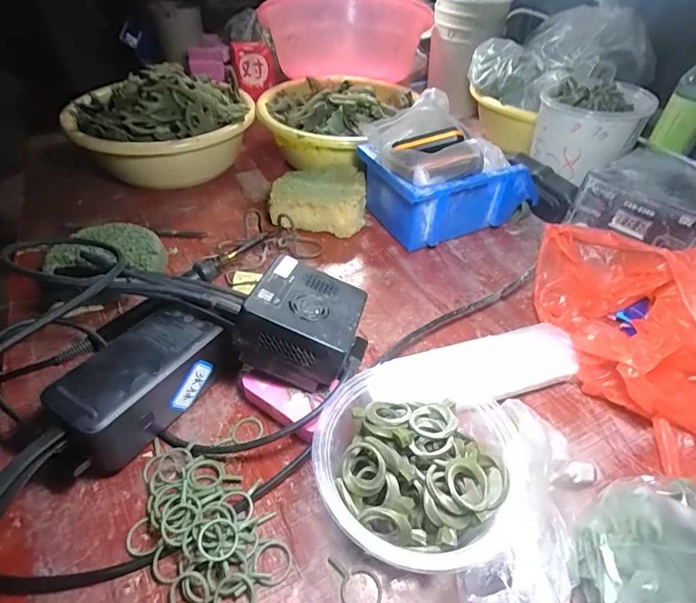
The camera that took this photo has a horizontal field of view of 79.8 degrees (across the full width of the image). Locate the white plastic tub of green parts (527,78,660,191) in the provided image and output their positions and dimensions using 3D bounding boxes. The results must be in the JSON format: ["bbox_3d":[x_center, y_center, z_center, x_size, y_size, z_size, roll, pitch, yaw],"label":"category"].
[{"bbox_3d":[0.273,-0.201,0.478,0.089,0.084,0.106,-32,53,-29],"label":"white plastic tub of green parts"}]

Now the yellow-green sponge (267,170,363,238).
[{"bbox_3d":[-0.034,-0.117,0.487,0.107,0.046,0.085,2,43,1],"label":"yellow-green sponge"}]

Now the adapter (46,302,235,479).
[{"bbox_3d":[-0.140,0.057,0.291,0.048,0.055,0.120,23,47,21],"label":"adapter"}]

